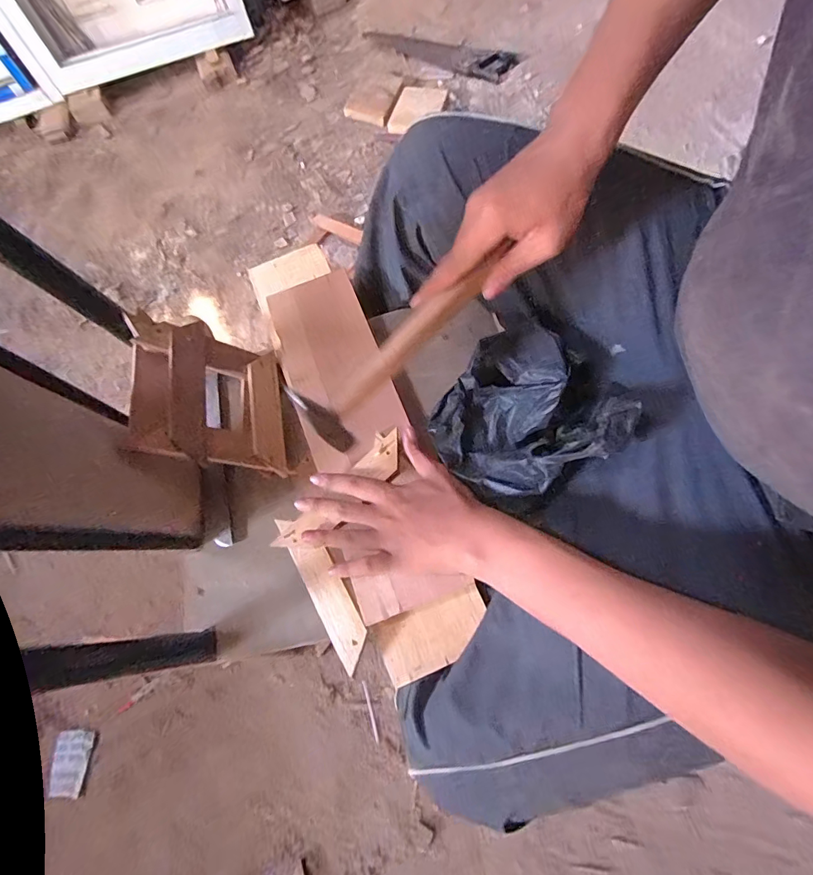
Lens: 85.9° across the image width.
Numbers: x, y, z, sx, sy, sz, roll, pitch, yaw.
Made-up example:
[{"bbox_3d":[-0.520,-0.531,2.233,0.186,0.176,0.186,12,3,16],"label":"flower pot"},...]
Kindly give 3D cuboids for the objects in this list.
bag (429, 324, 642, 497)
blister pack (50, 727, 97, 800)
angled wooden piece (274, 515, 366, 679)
[{"bbox_3d":[0.098,-0.029,0.406,0.143,0.108,0.167,-21,66,-2],"label":"bag"},{"bbox_3d":[-0.602,0.583,0.781,0.071,0.005,0.106,2,75,9],"label":"blister pack"},{"bbox_3d":[-0.082,0.144,0.429,0.035,0.012,0.157,-30,68,-13],"label":"angled wooden piece"}]

